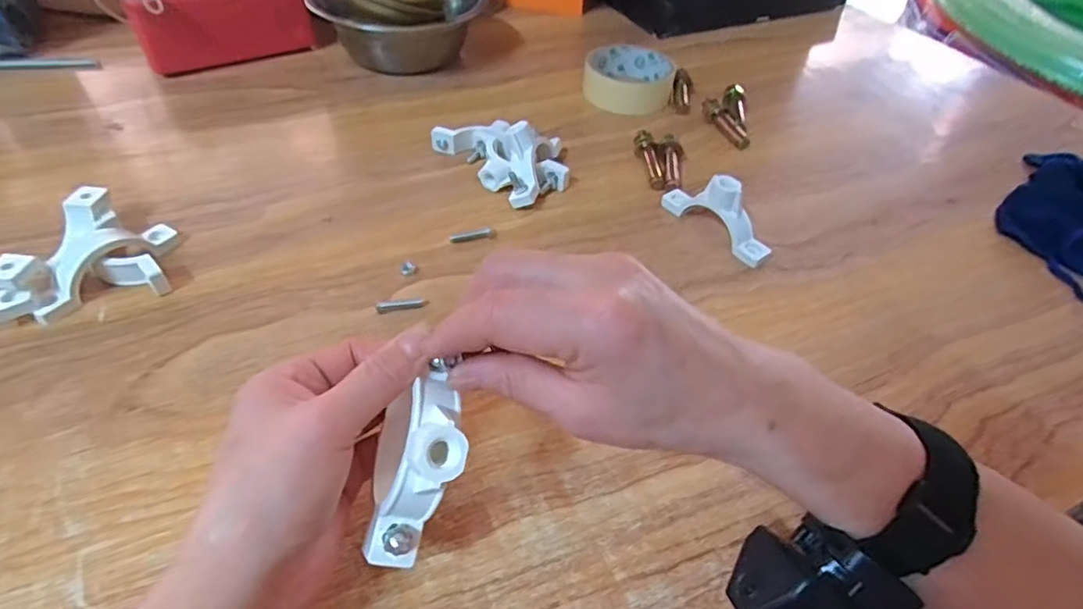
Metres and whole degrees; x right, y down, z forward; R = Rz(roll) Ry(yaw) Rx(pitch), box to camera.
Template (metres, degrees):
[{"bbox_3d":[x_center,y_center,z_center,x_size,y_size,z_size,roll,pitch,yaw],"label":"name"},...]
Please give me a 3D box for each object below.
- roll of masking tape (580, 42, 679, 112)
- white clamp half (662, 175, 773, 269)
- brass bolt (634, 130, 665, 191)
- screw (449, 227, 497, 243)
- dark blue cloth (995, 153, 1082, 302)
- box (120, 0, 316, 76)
[{"bbox_3d":[0.084,-0.222,0.578,0.084,0.028,0.085,2,45,-2],"label":"roll of masking tape"},{"bbox_3d":[0.126,-0.069,0.421,0.018,0.043,0.088,-27,53,-27],"label":"white clamp half"},{"bbox_3d":[0.087,-0.117,0.481,0.013,0.017,0.063,-3,46,-7],"label":"brass bolt"},{"bbox_3d":[-0.047,-0.049,0.412,0.033,0.006,0.007,-12,48,-16],"label":"screw"},{"bbox_3d":[0.419,-0.078,0.460,0.175,0.031,0.121,-20,50,-22],"label":"dark blue cloth"},{"bbox_3d":[-0.302,-0.270,0.564,0.151,0.072,0.075,-20,50,-22],"label":"box"}]

